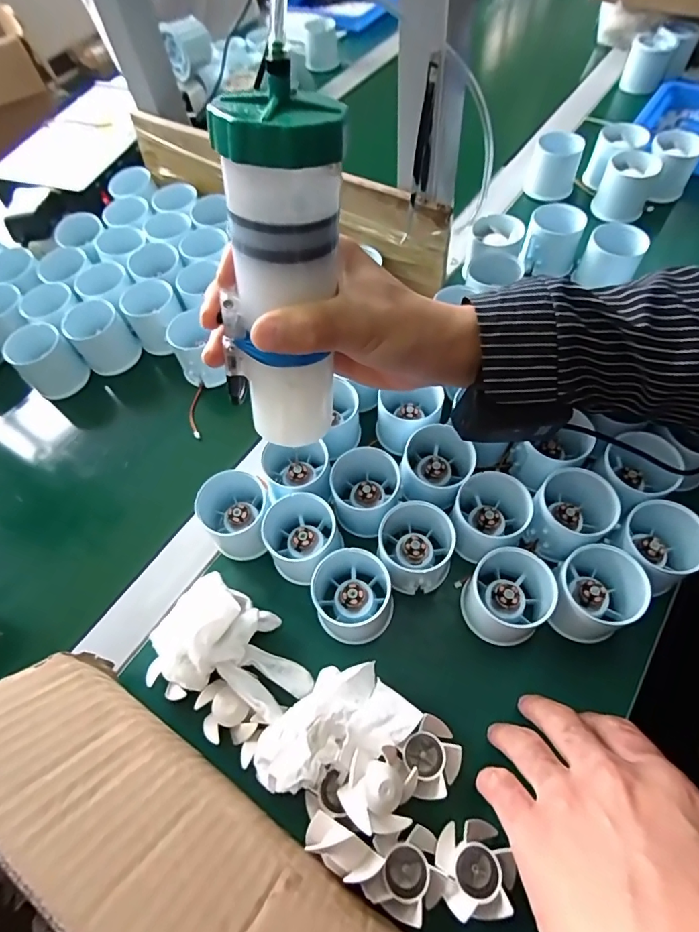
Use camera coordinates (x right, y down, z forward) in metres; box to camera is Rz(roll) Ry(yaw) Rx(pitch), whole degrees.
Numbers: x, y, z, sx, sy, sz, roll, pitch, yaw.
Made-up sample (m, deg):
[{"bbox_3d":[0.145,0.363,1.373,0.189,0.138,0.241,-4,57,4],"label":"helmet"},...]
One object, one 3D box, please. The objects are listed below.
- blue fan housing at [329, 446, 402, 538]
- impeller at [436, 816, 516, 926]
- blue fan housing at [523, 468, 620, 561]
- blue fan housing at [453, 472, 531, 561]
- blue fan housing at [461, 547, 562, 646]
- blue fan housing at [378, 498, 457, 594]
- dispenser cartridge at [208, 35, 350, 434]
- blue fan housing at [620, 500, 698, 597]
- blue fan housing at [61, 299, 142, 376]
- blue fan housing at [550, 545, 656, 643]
[{"bbox_3d":[0.010,0.018,0.370,0.061,0.040,0.053,14,62,12],"label":"blue fan housing"},{"bbox_3d":[0.070,0.225,0.269,0.038,0.015,0.043,-14,60,-4],"label":"impeller"},{"bbox_3d":[0.157,0.036,0.347,0.055,0.044,0.049,-36,64,-15],"label":"blue fan housing"},{"bbox_3d":[0.099,0.038,0.354,0.054,0.049,0.054,-2,60,3],"label":"blue fan housing"},{"bbox_3d":[0.110,0.088,0.329,0.056,0.052,0.057,-2,60,3],"label":"blue fan housing"},{"bbox_3d":[0.047,0.058,0.348,0.054,0.049,0.051,-2,60,3],"label":"blue fan housing"},{"bbox_3d":[-0.035,-0.089,0.258,0.043,0.192,0.046,37,56,22],"label":"dispenser cartridge"},{"bbox_3d":[0.210,0.056,0.333,0.056,0.046,0.052,-26,62,-10],"label":"blue fan housing"},{"bbox_3d":[-0.245,-0.128,0.476,0.051,0.051,0.049,-2,60,3],"label":"blue fan housing"},{"bbox_3d":[0.165,0.085,0.323,0.055,0.047,0.054,7,61,8],"label":"blue fan housing"}]

